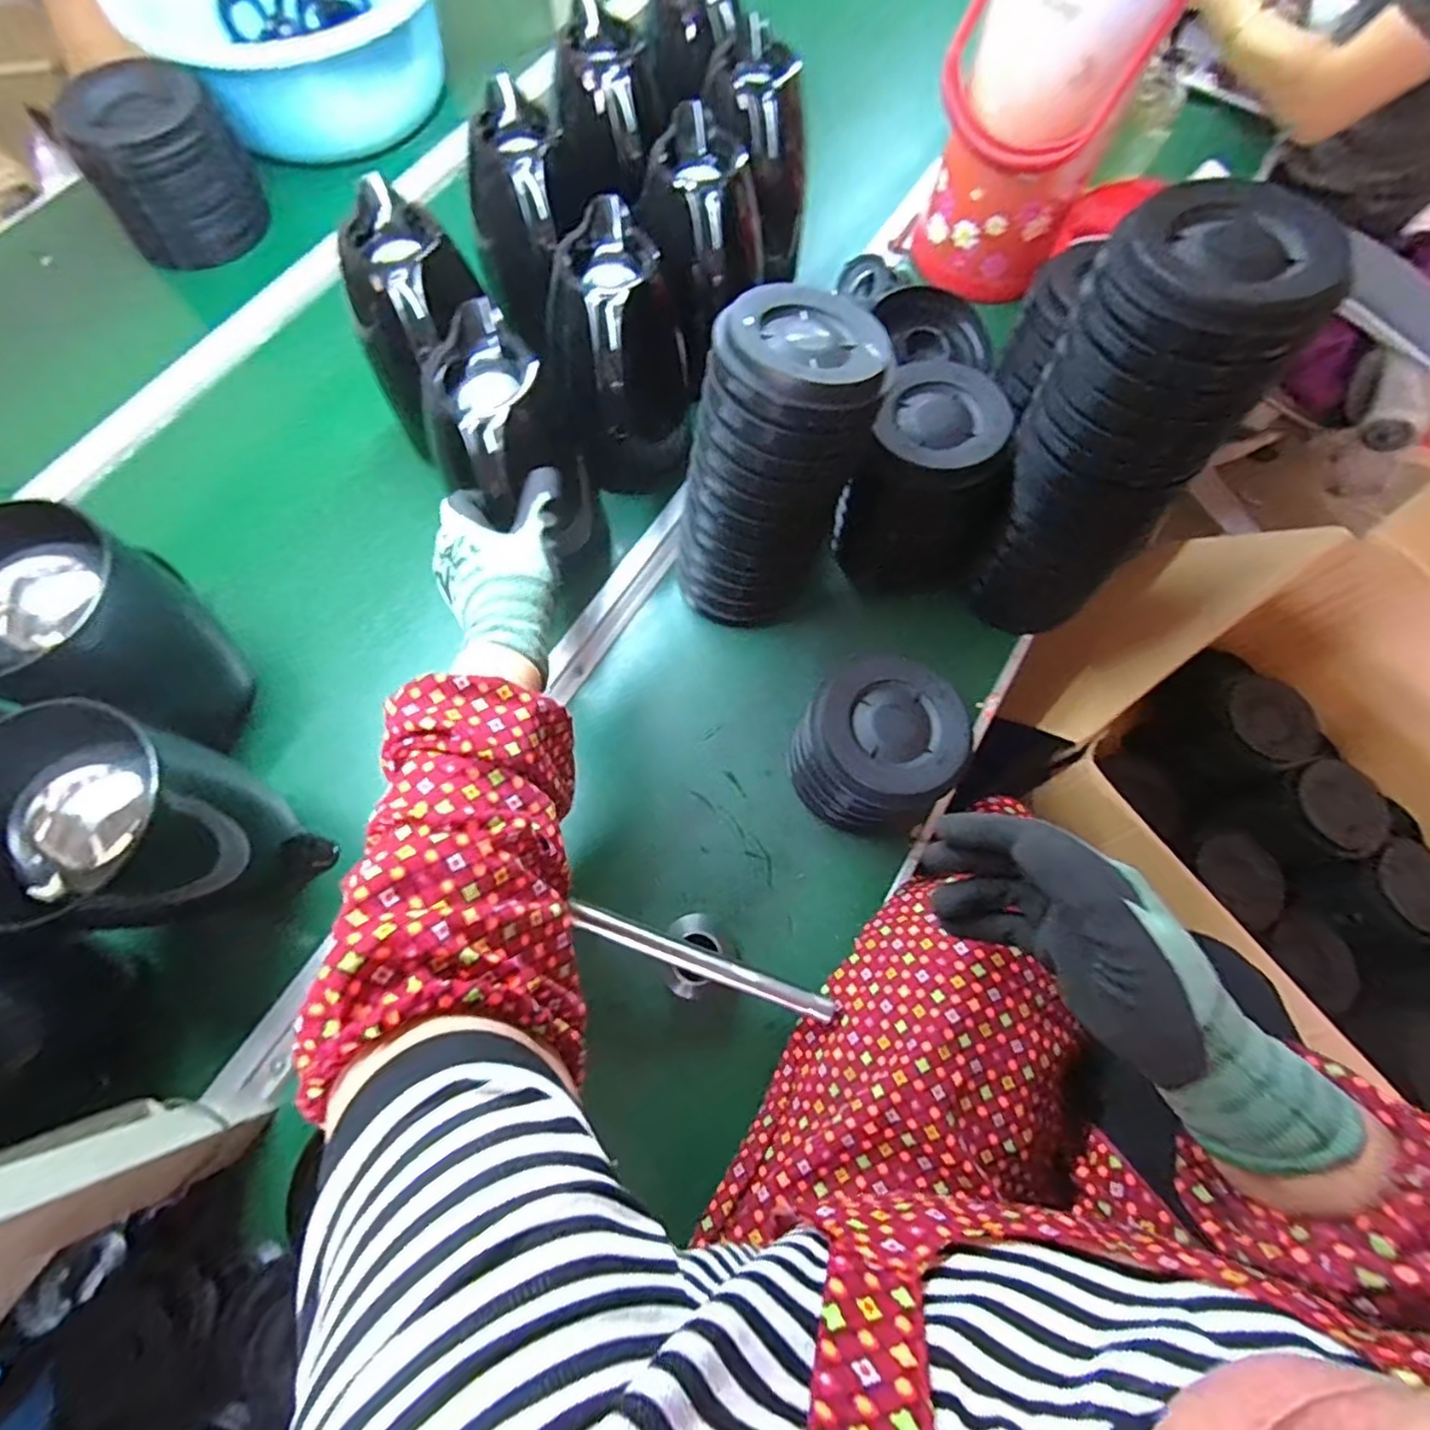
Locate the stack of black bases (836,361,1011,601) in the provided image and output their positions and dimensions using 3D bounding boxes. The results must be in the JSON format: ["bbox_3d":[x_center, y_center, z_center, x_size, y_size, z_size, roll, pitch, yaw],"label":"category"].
[{"bbox_3d":[0.178,-0.197,0.566,0.125,0.165,0.109,5,70,2],"label":"stack of black bases"}]

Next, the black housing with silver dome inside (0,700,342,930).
[{"bbox_3d":[-0.384,0.082,0.446,0.120,0.189,0.119,0,70,0],"label":"black housing with silver dome inside"}]

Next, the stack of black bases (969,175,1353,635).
[{"bbox_3d":[0.280,-0.188,0.480,0.128,0.305,0.105,13,71,5],"label":"stack of black bases"}]

